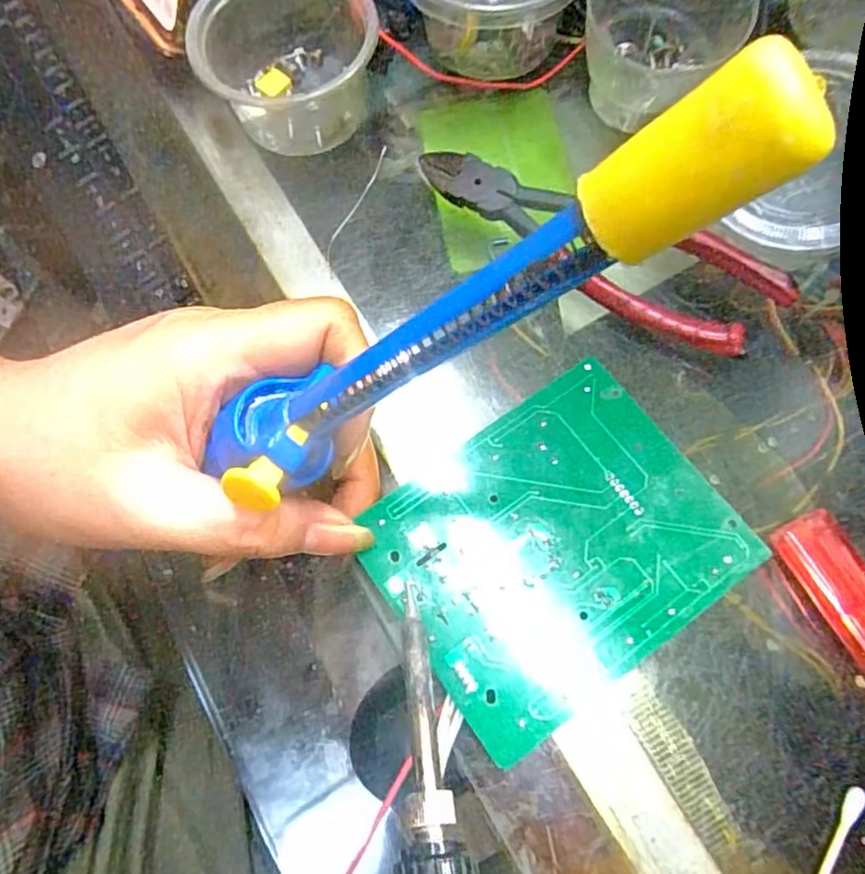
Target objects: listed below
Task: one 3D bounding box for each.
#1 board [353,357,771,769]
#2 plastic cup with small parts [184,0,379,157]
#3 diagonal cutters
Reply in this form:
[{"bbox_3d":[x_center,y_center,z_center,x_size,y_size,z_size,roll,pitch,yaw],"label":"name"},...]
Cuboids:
[{"bbox_3d":[0.041,0.036,0.210,0.112,0.004,0.089,-34,74,-11],"label":"board"},{"bbox_3d":[-0.064,-0.167,0.276,0.075,0.042,0.068,-25,73,-6],"label":"plastic cup with small parts"},{"bbox_3d":[0.062,-0.081,0.249,0.154,0.018,0.038,33,76,11],"label":"diagonal cutters"}]

